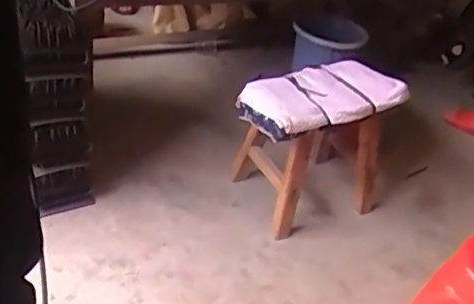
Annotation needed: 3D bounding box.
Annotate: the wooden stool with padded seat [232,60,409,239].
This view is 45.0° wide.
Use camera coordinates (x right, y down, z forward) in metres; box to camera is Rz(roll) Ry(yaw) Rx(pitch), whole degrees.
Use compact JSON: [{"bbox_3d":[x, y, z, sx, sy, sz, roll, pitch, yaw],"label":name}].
[{"bbox_3d":[0.184,-0.019,1.479,0.389,0.366,0.264,-9,42,-24],"label":"wooden stool with padded seat"}]

